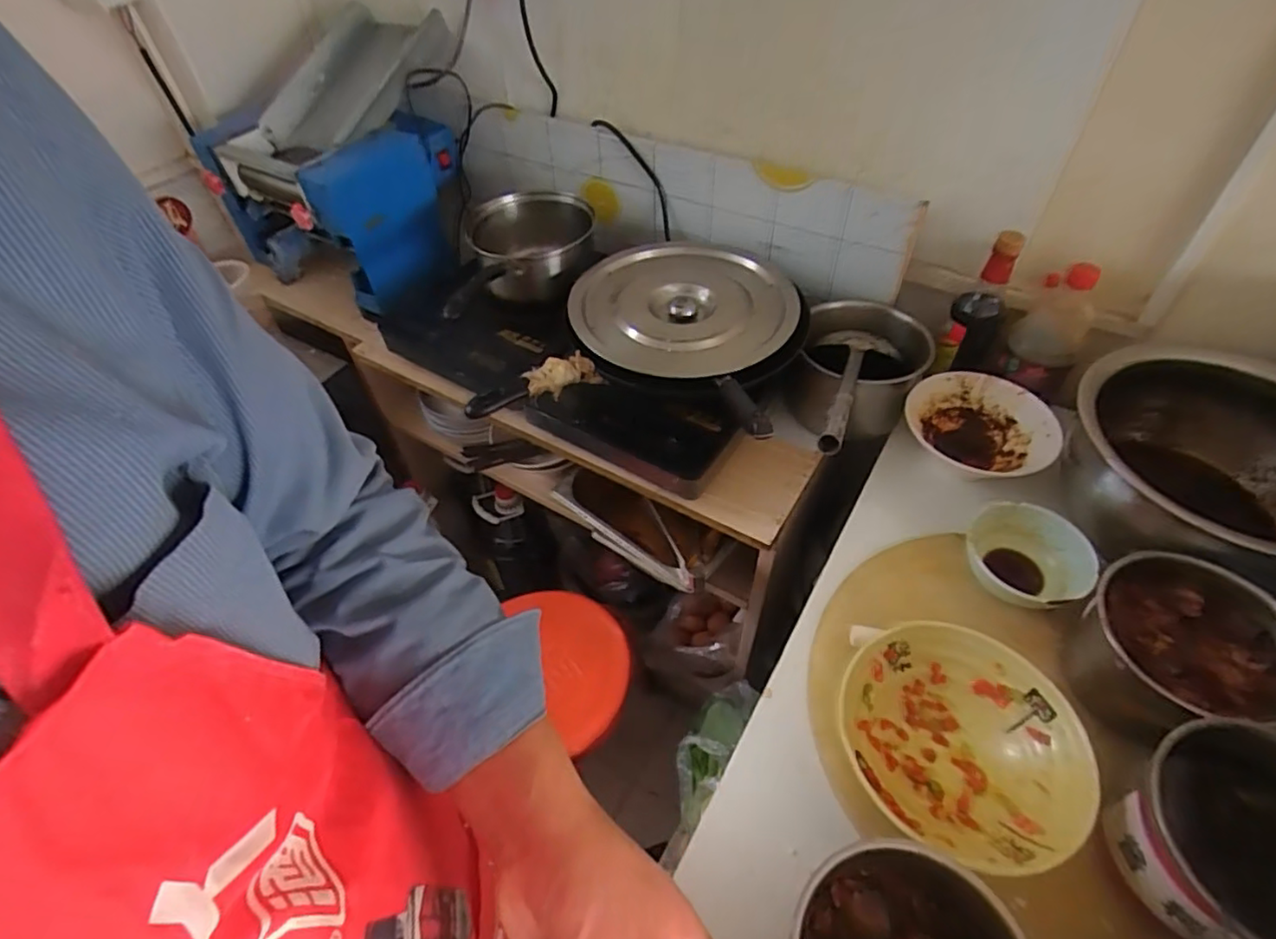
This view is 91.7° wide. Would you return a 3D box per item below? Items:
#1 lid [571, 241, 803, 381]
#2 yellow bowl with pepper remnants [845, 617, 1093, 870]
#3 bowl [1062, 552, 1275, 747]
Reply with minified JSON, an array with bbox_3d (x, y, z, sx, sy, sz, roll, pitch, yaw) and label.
[{"bbox_3d":[0.059,-0.212,0.829,0.287,0.048,0.262,-2,50,2],"label":"lid"},{"bbox_3d":[0.268,0.233,0.529,0.175,0.072,0.183,-2,50,2],"label":"yellow bowl with pepper remnants"},{"bbox_3d":[0.489,0.163,0.568,0.143,0.104,0.140,-2,50,2],"label":"bowl"}]

